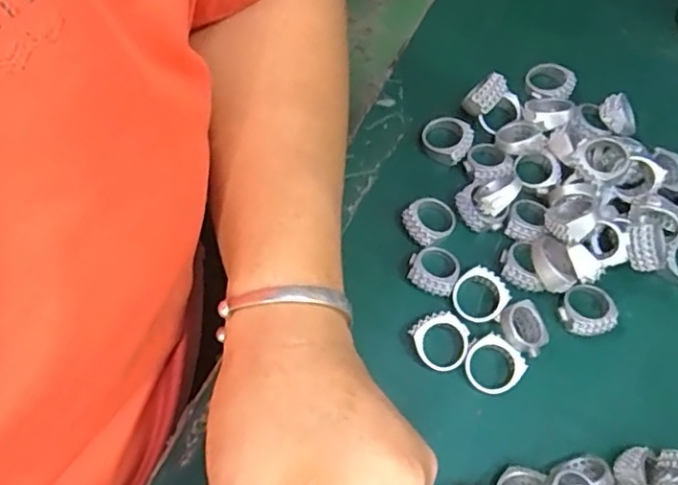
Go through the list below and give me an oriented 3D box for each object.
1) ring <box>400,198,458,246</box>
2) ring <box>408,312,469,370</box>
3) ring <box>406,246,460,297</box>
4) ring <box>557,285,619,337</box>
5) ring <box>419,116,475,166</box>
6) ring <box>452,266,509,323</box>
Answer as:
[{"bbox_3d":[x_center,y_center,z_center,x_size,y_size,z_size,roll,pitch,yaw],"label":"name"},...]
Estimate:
[{"bbox_3d":[0.044,-0.011,0.291,0.024,0.010,0.022,1,66,-1],"label":"ring"},{"bbox_3d":[0.045,0.044,0.267,0.024,0.013,0.024,1,66,-1],"label":"ring"},{"bbox_3d":[0.044,0.012,0.282,0.023,0.010,0.022,1,66,-1],"label":"ring"},{"bbox_3d":[0.113,0.031,0.277,0.024,0.011,0.024,1,66,-1],"label":"ring"},{"bbox_3d":[0.055,-0.054,0.311,0.025,0.010,0.023,1,66,-1],"label":"ring"},{"bbox_3d":[0.064,0.024,0.275,0.023,0.007,0.023,1,66,-1],"label":"ring"}]

